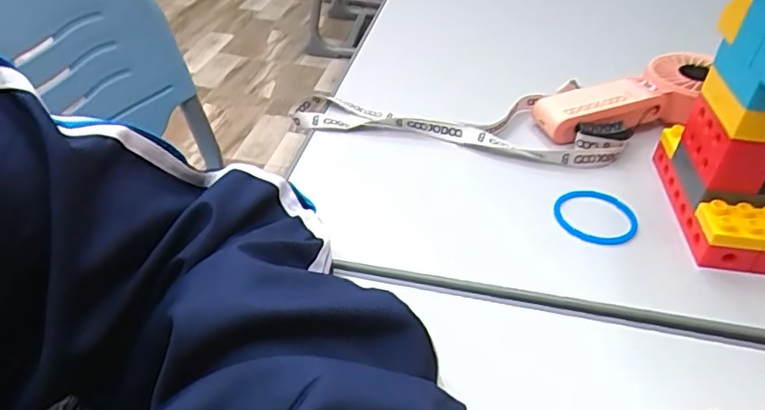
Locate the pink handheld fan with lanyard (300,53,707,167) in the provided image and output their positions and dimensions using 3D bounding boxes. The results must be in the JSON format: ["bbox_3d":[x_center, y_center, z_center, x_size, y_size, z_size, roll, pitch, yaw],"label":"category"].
[{"bbox_3d":[0.102,-0.078,0.466,0.350,0.041,0.108,-1,39,-3],"label":"pink handheld fan with lanyard"}]

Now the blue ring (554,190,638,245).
[{"bbox_3d":[0.149,0.008,0.390,0.053,0.008,0.053,2,41,-2],"label":"blue ring"}]

